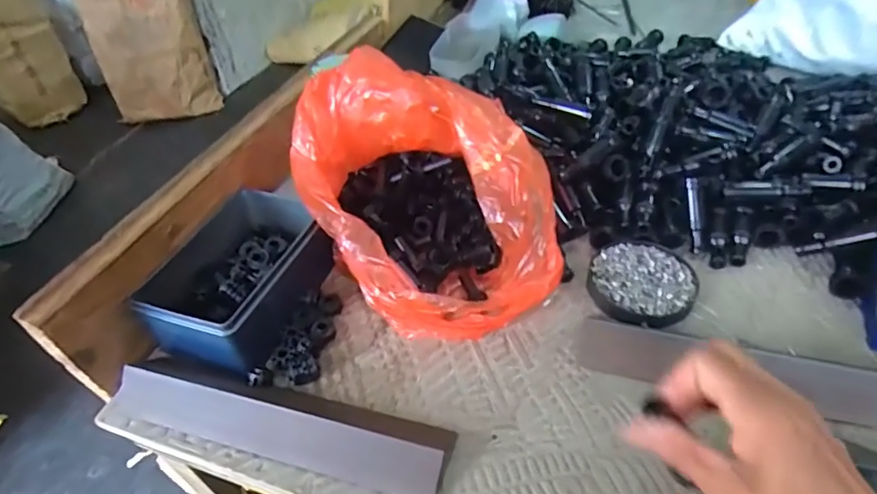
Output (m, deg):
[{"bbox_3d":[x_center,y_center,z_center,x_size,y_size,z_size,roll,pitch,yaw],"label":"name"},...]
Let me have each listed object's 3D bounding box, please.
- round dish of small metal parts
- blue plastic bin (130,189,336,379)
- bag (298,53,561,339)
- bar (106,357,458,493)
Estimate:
[{"bbox_3d":[0.168,0.029,0.423,0.081,0.017,0.083,-3,43,3],"label":"round dish of small metal parts"},{"bbox_3d":[-0.152,0.014,0.424,0.115,0.051,0.178,11,46,18],"label":"blue plastic bin"},{"bbox_3d":[0.001,-0.047,0.421,0.191,0.141,0.226,-27,47,-21],"label":"bag"},{"bbox_3d":[-0.114,0.116,0.351,0.245,0.025,0.049,9,45,15],"label":"bar"}]

